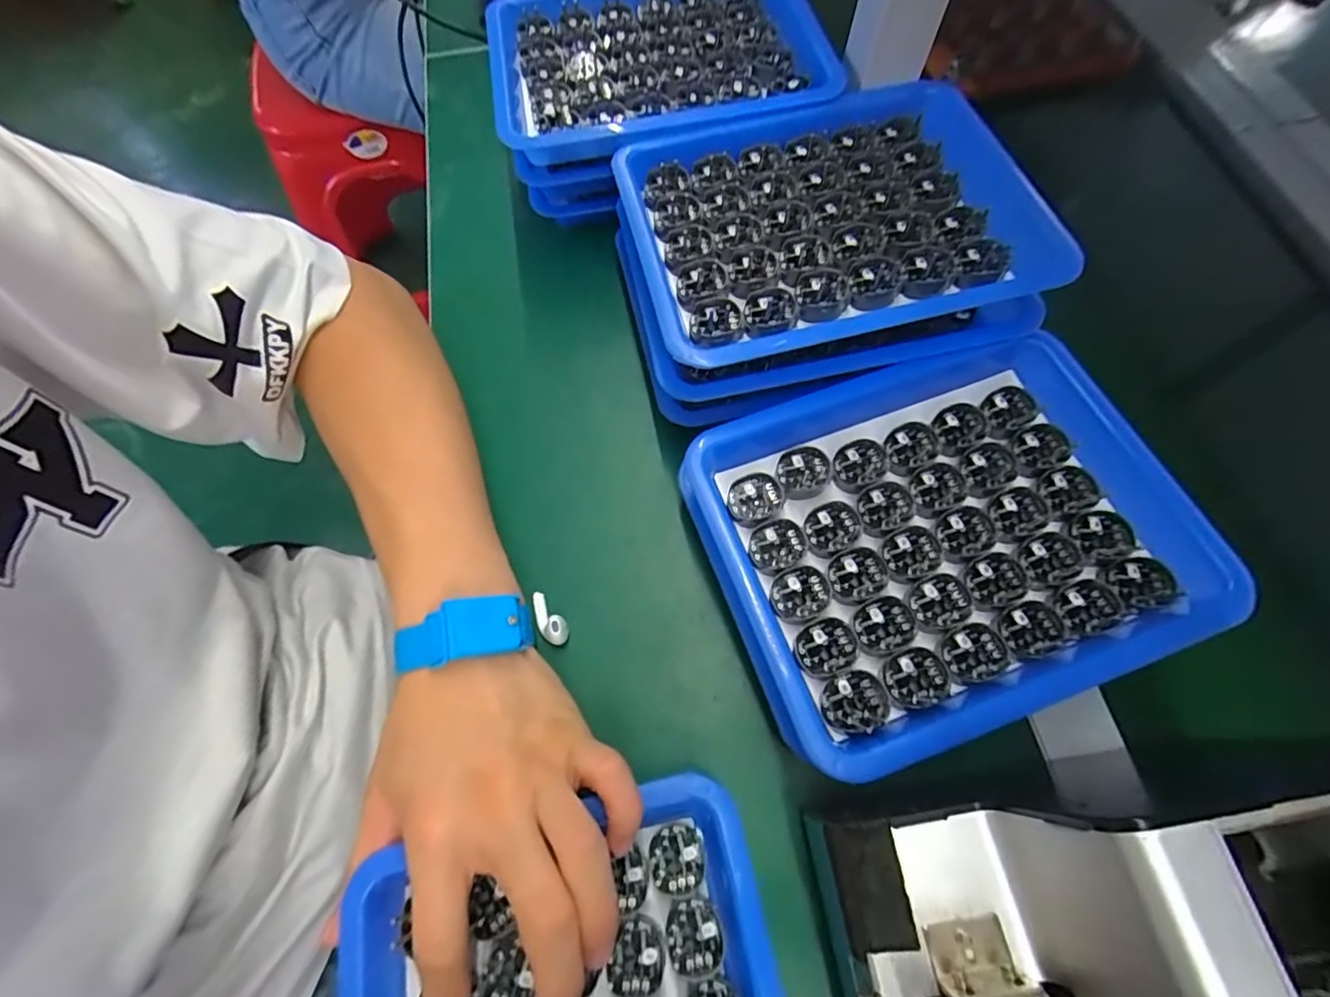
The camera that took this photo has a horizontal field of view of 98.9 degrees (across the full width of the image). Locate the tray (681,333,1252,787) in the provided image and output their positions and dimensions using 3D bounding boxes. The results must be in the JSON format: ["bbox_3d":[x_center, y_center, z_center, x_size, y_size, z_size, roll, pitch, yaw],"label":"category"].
[{"bbox_3d":[0.141,0.015,0.278,0.228,0.026,0.170,-16,68,-7],"label":"tray"}]

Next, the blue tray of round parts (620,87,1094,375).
[{"bbox_3d":[0.088,-0.155,0.320,0.207,0.040,0.167,-12,67,-6],"label":"blue tray of round parts"}]

